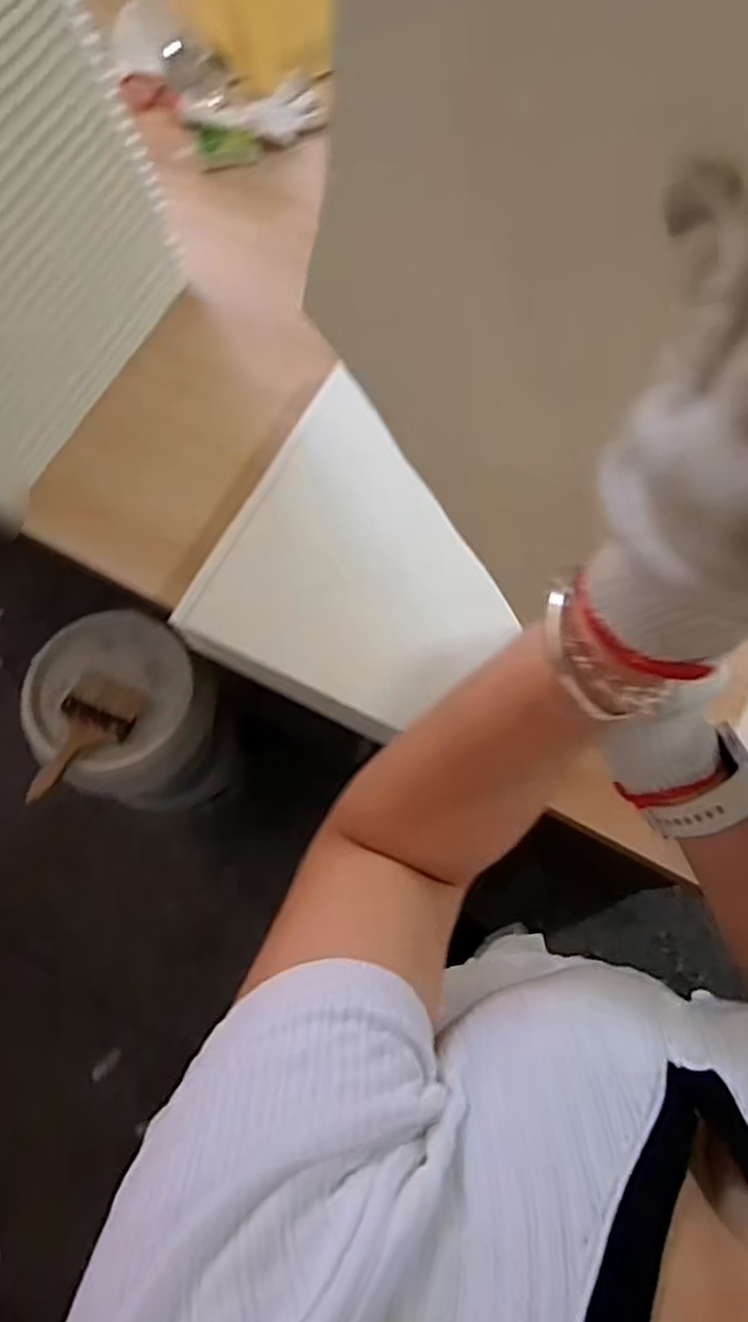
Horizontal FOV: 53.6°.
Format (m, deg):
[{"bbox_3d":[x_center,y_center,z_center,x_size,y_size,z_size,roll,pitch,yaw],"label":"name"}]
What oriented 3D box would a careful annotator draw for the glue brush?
[{"bbox_3d":[-0.414,0.112,1.044,0.100,0.021,0.204,35,85,-12],"label":"glue brush"}]

